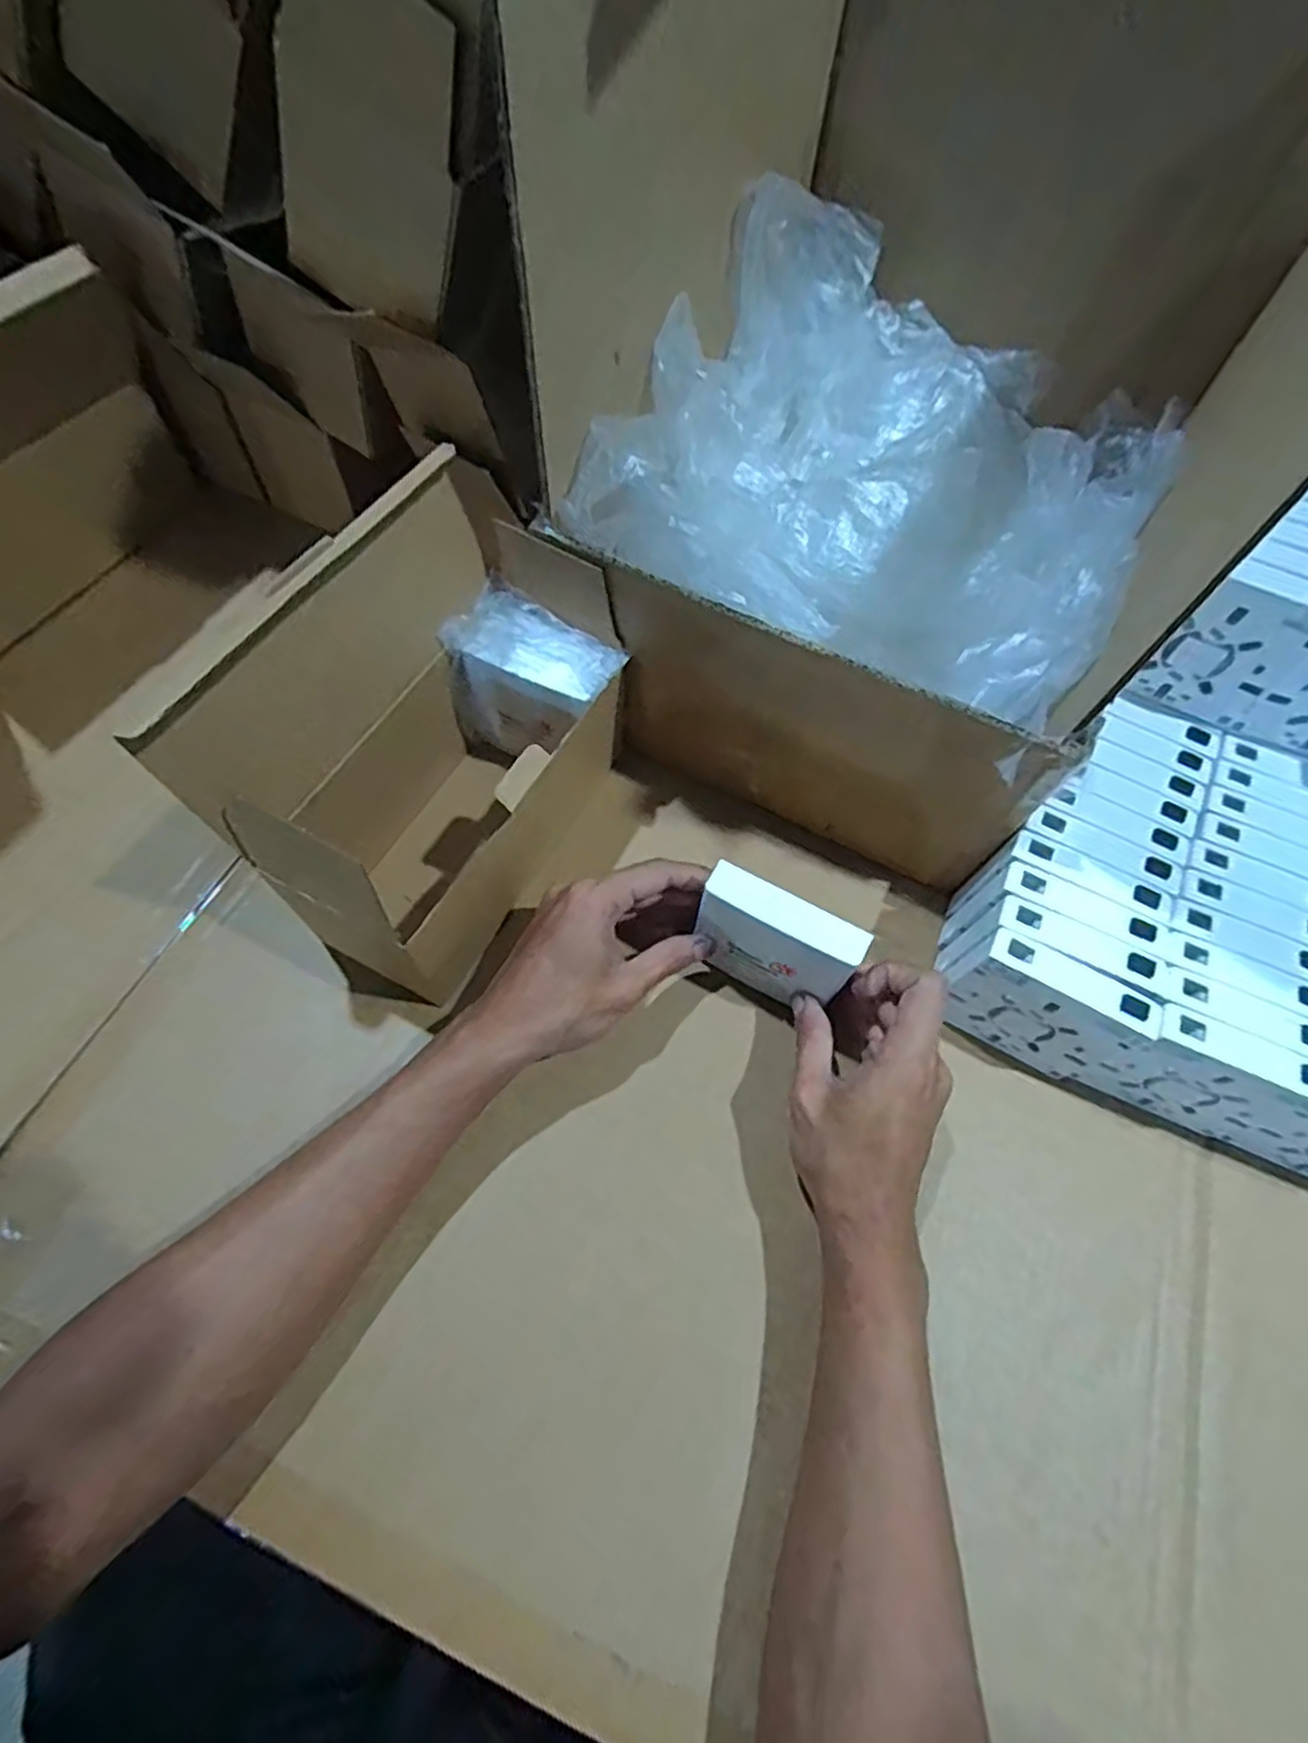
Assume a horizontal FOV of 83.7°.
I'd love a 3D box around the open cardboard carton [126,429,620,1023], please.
[{"bbox_3d":[-0.113,-0.076,0.400,0.120,0.177,0.239,27,65,9],"label":"open cardboard carton"}]

